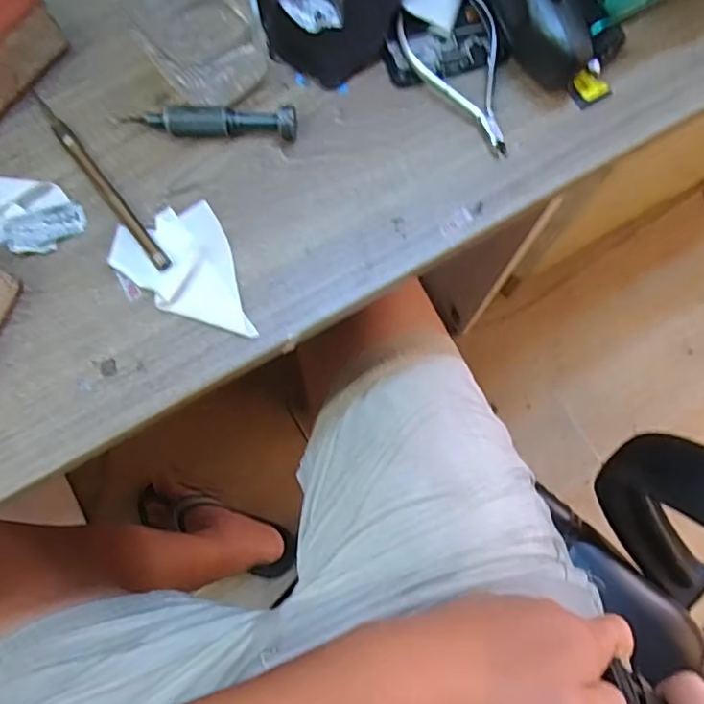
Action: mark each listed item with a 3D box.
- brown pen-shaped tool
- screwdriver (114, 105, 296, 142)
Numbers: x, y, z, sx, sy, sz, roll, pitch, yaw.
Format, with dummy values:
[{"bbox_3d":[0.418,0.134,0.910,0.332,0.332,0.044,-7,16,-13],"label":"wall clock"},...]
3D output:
[{"bbox_3d":[-0.143,-0.097,0.339,0.008,0.006,0.134,-38,80,-7],"label":"brown pen-shaped tool"},{"bbox_3d":[-0.081,-0.129,0.341,0.098,0.017,0.013,2,78,1],"label":"screwdriver"}]

